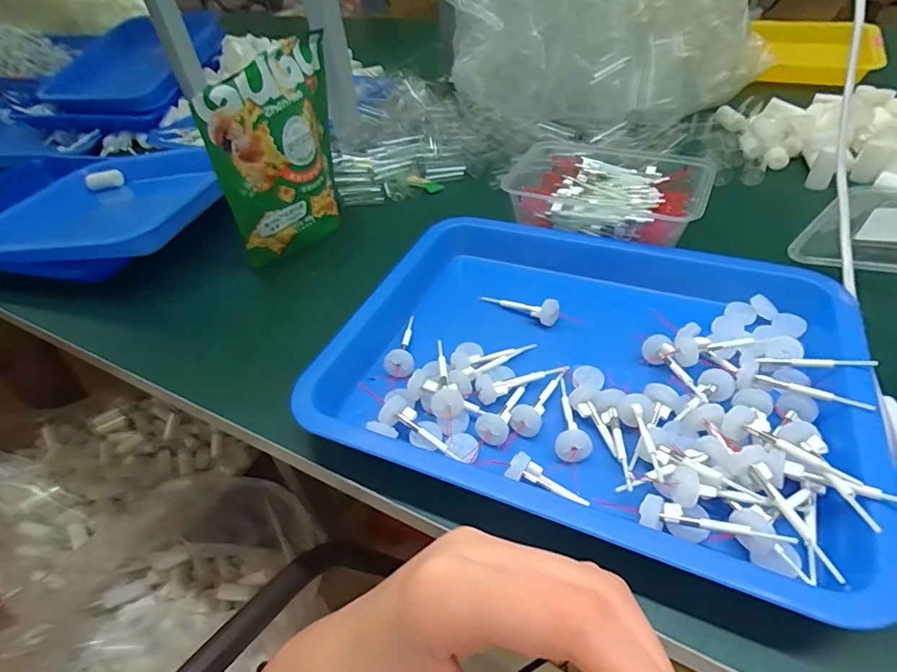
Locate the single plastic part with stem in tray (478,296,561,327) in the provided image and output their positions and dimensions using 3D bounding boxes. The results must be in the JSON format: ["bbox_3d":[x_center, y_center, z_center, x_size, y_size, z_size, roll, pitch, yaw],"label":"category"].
[{"bbox_3d":[0.055,-0.024,0.388,0.066,0.021,0.015,15,48,21],"label":"single plastic part with stem in tray"}]

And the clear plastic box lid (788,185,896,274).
[{"bbox_3d":[0.387,-0.095,0.416,0.183,0.015,0.116,-34,35,-26],"label":"clear plastic box lid"}]

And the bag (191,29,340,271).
[{"bbox_3d":[-0.155,-0.169,0.467,0.055,0.176,0.167,4,45,11],"label":"bag"}]

